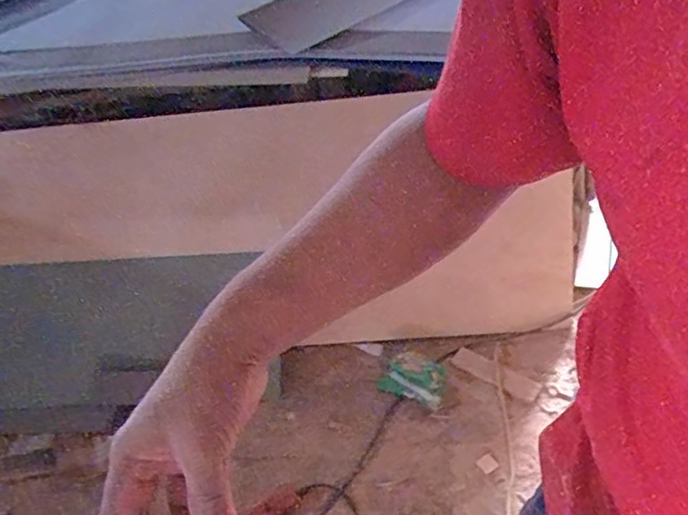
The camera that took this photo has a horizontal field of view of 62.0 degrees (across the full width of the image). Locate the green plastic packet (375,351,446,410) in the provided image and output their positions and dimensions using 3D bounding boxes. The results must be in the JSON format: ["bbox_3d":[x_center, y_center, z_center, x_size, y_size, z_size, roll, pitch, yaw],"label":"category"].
[{"bbox_3d":[0.176,0.301,1.447,0.160,0.056,0.112,12,46,20],"label":"green plastic packet"}]

